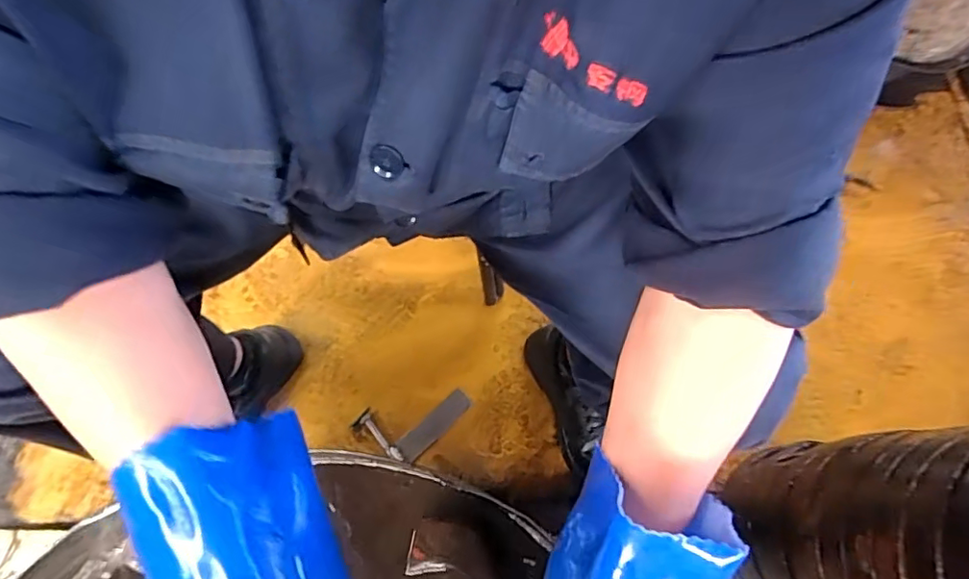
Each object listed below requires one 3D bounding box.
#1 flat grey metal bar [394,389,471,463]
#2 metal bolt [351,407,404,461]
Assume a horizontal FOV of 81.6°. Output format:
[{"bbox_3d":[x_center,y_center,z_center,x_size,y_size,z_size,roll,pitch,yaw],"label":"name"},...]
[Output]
[{"bbox_3d":[-0.073,0.195,0.813,0.037,0.004,0.123,43,70,14],"label":"flat grey metal bar"},{"bbox_3d":[-0.151,0.212,0.799,0.030,0.015,0.089,-43,77,-12],"label":"metal bolt"}]

